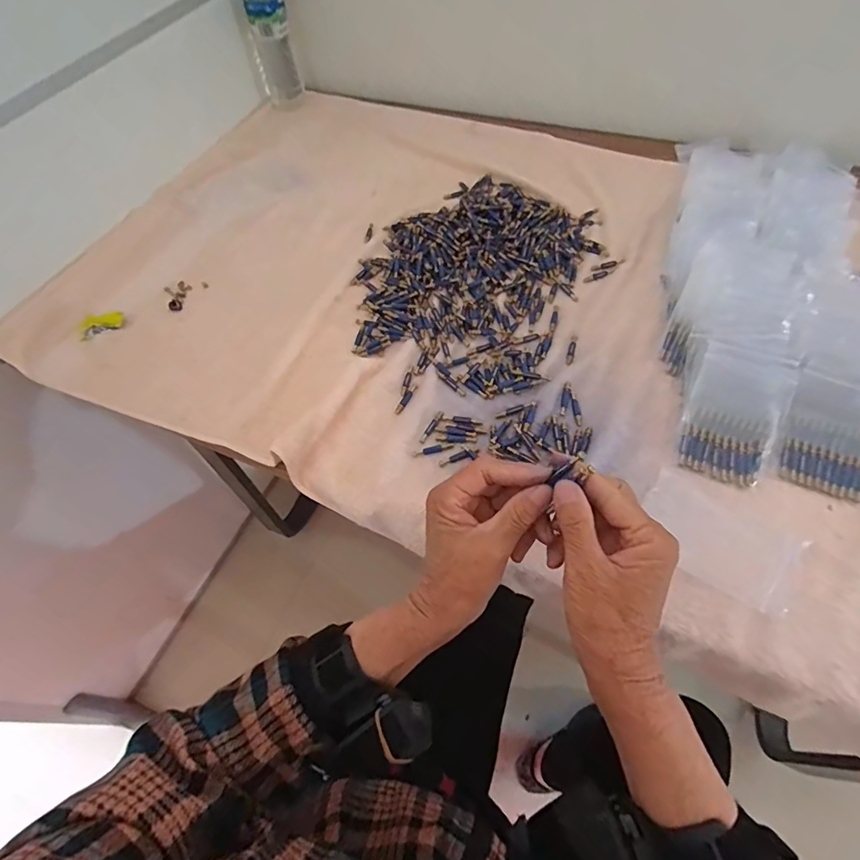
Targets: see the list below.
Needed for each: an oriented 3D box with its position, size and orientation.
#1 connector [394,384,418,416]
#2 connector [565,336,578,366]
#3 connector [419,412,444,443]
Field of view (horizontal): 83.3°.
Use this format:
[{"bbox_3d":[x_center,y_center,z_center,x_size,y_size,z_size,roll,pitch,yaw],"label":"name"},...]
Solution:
[{"bbox_3d":[-0.024,-0.032,0.498,0.008,0.004,0.041,24,61,18],"label":"connector"},{"bbox_3d":[0.152,-0.086,0.516,0.008,0.004,0.043,14,58,13],"label":"connector"},{"bbox_3d":[0.002,-0.003,0.475,0.007,0.004,0.040,24,61,19],"label":"connector"}]

